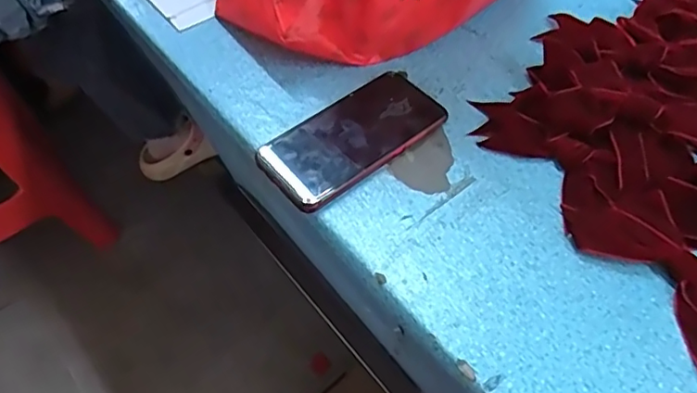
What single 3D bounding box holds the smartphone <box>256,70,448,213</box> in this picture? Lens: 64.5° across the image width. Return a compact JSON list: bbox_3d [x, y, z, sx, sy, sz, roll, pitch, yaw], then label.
[{"bbox_3d":[0.006,-0.053,0.464,0.165,0.013,0.075,-34,60,-23],"label":"smartphone"}]

